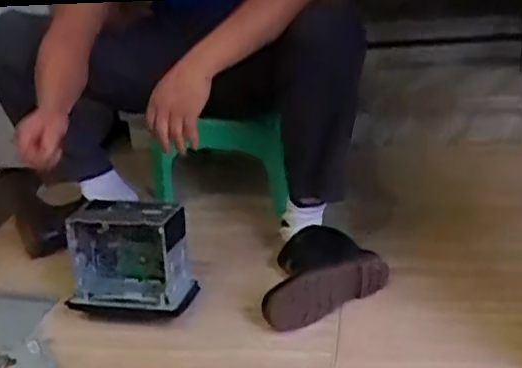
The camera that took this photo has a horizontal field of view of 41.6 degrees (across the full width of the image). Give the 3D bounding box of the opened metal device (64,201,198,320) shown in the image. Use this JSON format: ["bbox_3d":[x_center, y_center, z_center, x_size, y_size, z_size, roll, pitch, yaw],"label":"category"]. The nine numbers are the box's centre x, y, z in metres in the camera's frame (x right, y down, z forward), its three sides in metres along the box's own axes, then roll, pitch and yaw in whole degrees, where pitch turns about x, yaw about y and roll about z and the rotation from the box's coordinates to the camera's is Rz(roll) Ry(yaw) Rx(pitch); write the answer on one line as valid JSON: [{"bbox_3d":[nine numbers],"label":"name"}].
[{"bbox_3d":[-0.227,0.132,1.170,0.198,0.181,0.092,1,27,13],"label":"opened metal device"}]

